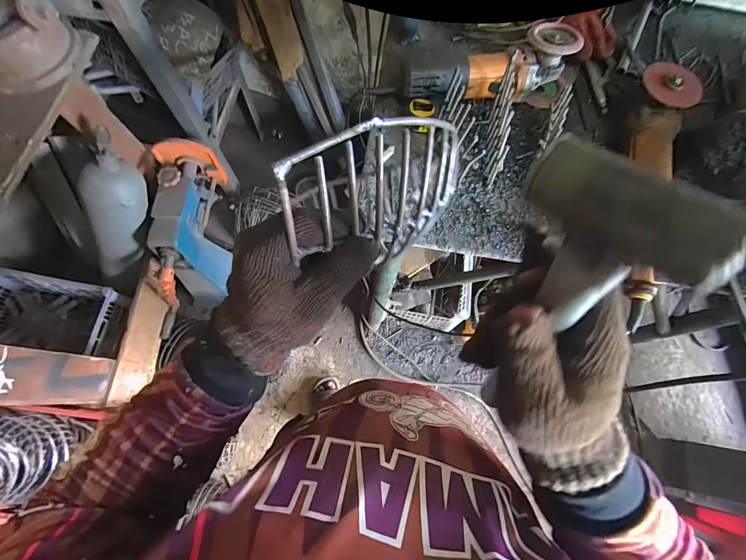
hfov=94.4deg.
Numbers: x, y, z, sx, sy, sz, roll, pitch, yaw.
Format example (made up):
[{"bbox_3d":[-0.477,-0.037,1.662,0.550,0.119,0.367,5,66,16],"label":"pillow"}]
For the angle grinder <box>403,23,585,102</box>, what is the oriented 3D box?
[{"bbox_3d":[0.184,-0.336,0.550,0.260,0.077,0.087,-6,71,-3],"label":"angle grinder"}]

